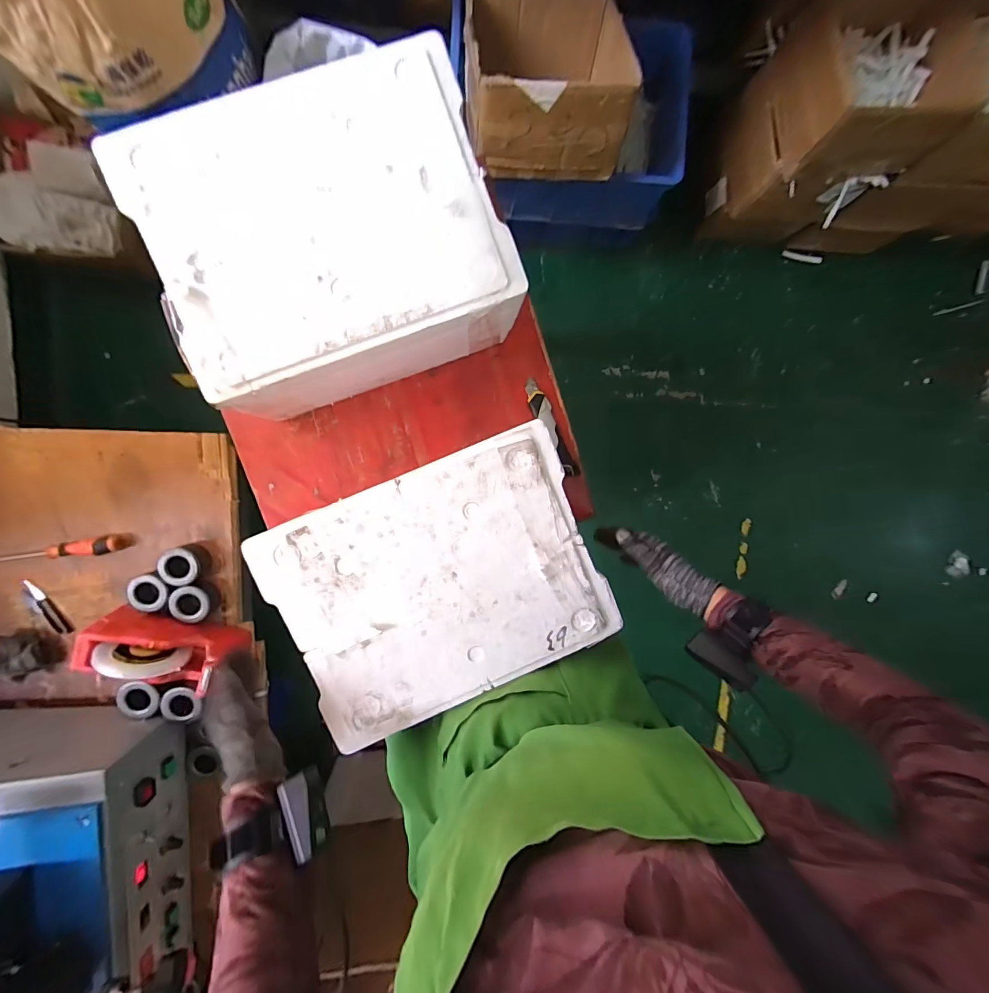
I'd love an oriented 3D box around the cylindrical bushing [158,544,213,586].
[{"bbox_3d":[-0.499,0.110,0.675,0.054,0.043,0.059,-1,96,-5],"label":"cylindrical bushing"}]

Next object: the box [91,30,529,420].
[{"bbox_3d":[-0.192,-0.302,0.541,0.369,0.189,0.296,-23,97,-2],"label":"box"}]

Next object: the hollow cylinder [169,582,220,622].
[{"bbox_3d":[-0.488,0.172,0.681,0.058,0.042,0.057,-43,98,0],"label":"hollow cylinder"}]

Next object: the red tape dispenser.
[{"bbox_3d":[-0.505,0.241,0.645,0.206,0.107,0.065,13,118,-18],"label":"red tape dispenser"}]

